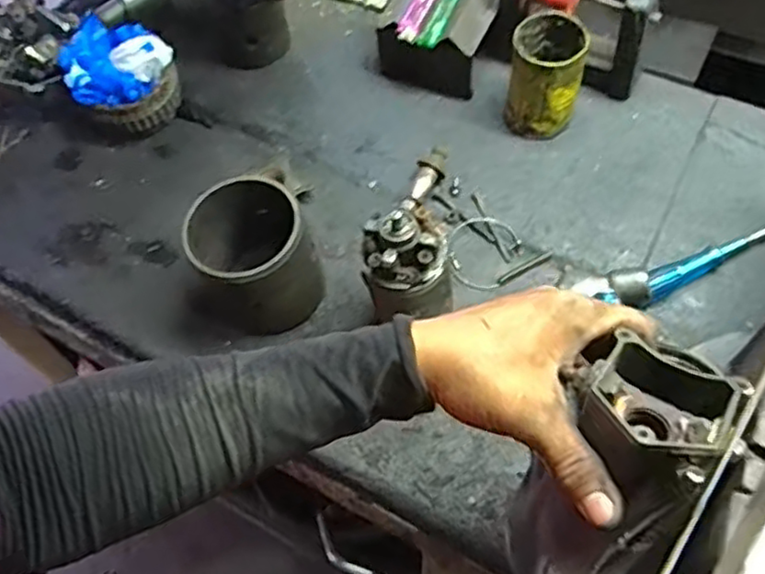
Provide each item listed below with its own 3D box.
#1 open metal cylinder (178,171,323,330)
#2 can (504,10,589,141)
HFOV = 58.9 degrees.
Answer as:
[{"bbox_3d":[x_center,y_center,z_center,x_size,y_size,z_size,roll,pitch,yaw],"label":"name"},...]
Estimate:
[{"bbox_3d":[-0.122,-0.030,0.640,0.099,0.119,0.105,-28,62,-12],"label":"open metal cylinder"},{"bbox_3d":[0.176,-0.225,0.730,0.071,0.114,0.075,-2,60,3],"label":"can"}]

